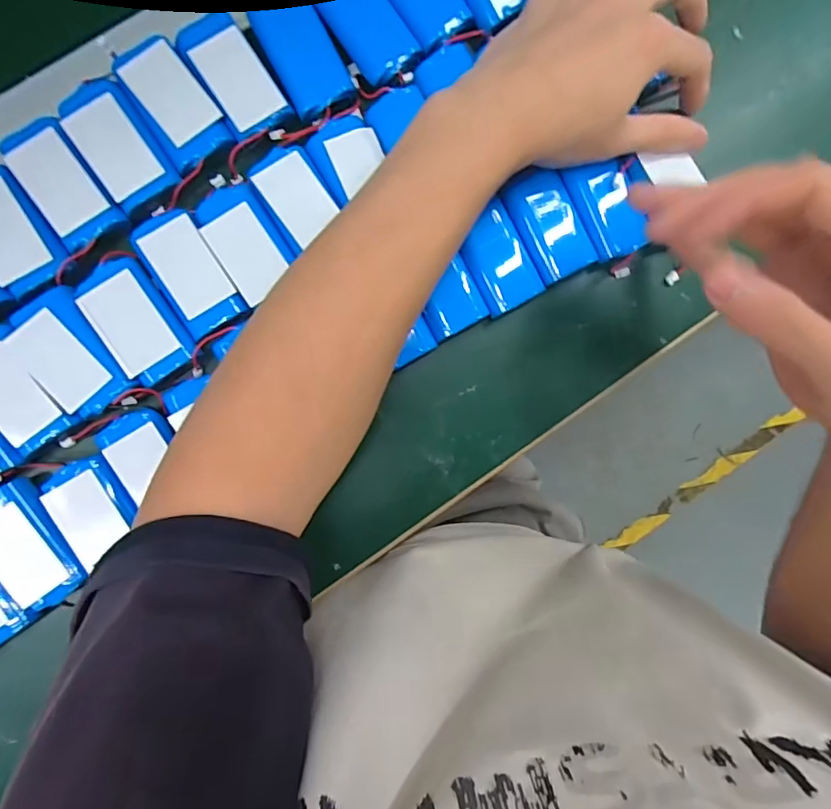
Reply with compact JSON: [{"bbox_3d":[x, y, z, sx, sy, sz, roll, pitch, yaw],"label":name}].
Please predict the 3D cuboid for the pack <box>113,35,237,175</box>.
[{"bbox_3d":[-0.132,-0.164,0.281,0.038,0.006,0.065,-35,92,-4],"label":"pack"}]

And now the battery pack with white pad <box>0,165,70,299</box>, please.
[{"bbox_3d":[-0.217,-0.094,0.277,0.036,0.013,0.069,-32,92,-4],"label":"battery pack with white pad"}]

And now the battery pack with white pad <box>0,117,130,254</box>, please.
[{"bbox_3d":[-0.190,-0.119,0.278,0.036,0.010,0.068,-33,92,-4],"label":"battery pack with white pad"}]

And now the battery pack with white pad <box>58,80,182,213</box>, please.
[{"bbox_3d":[-0.161,-0.141,0.280,0.036,0.011,0.065,-35,92,-4],"label":"battery pack with white pad"}]

